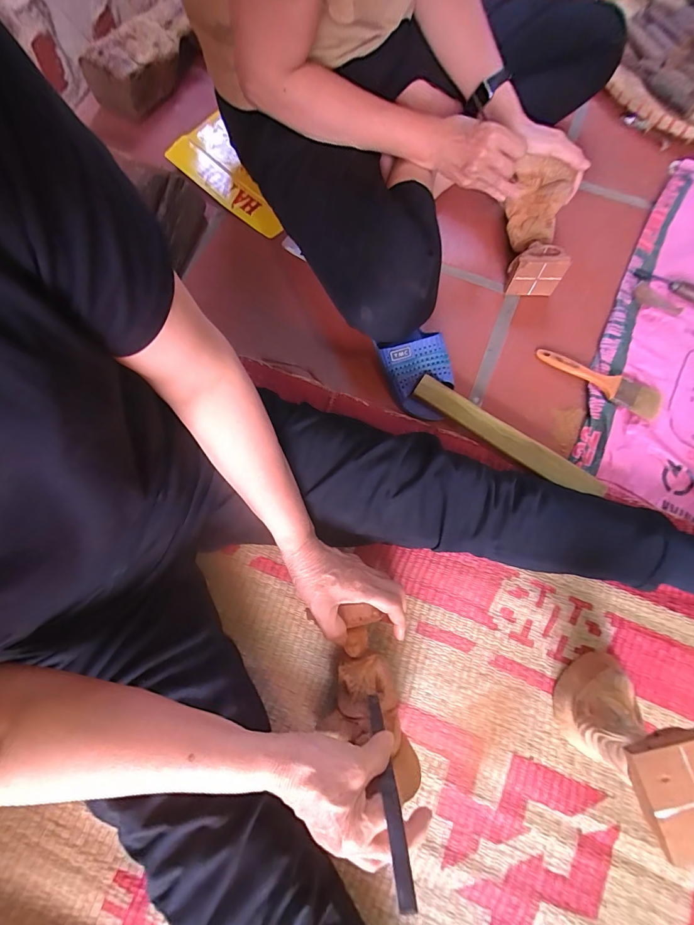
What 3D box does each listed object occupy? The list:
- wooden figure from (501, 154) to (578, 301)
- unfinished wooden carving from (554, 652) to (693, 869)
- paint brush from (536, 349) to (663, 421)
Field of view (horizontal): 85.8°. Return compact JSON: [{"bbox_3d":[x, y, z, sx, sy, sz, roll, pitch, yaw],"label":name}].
[{"bbox_3d":[0.296,-0.363,0.576,0.087,0.066,0.183,1,91,2],"label":"wooden figure"},{"bbox_3d":[0.280,0.273,0.374,0.092,0.176,0.100,-15,74,-2],"label":"unfinished wooden carving"},{"bbox_3d":[0.372,-0.125,0.552,0.180,0.010,0.050,33,78,10],"label":"paint brush"}]

